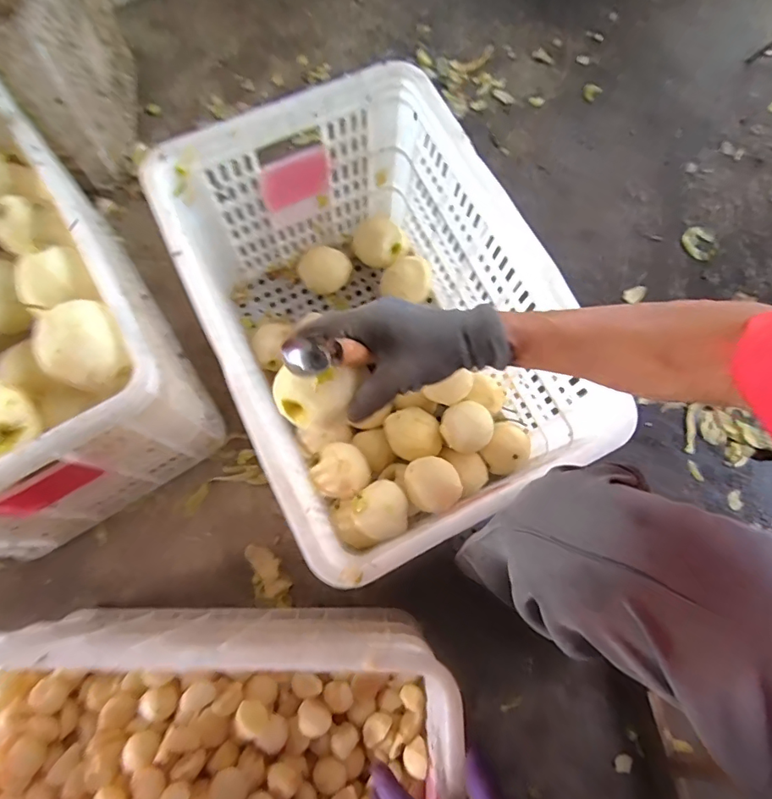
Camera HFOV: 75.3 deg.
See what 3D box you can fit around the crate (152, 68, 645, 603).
[{"bbox_3d":[-0.016,-0.082,0.676,0.356,0.322,0.516,-26,76,-9],"label":"crate"}]

